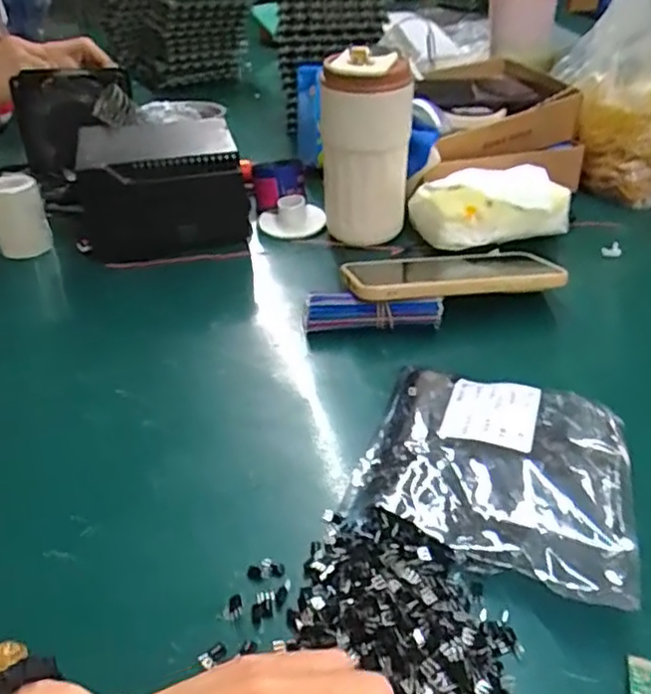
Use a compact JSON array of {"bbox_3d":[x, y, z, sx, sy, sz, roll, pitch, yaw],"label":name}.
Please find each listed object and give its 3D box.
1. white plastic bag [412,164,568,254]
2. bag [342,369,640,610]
[{"bbox_3d":[0.147,-0.122,0.606,0.136,0.060,0.060,-1,34,4],"label":"white plastic bag"},{"bbox_3d":[0.095,0.061,0.378,0.141,0.021,0.154,9,35,17],"label":"bag"}]

